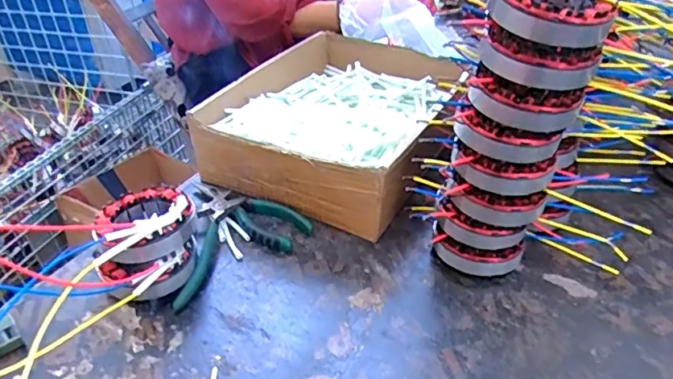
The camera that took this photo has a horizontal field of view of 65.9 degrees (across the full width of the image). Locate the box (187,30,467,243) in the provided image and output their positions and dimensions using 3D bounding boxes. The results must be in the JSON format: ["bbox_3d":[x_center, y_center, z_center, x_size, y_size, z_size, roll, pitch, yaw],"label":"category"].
[{"bbox_3d":[0.008,-0.092,0.670,0.239,0.100,0.339,14,37,19],"label":"box"}]

